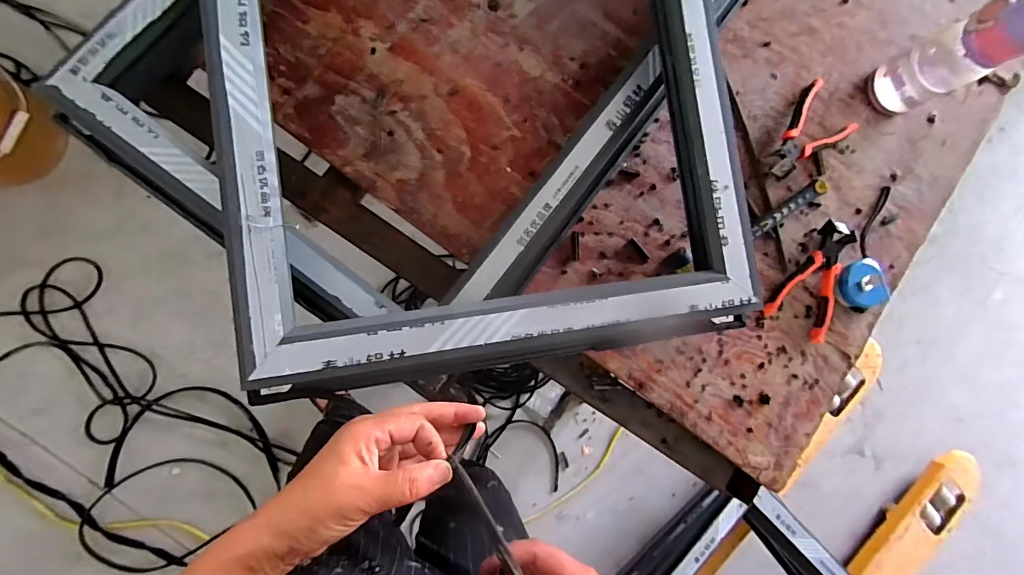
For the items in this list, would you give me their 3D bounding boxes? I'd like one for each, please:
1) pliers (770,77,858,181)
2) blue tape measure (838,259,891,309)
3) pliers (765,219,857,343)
[{"bbox_3d":[0.421,-0.229,0.630,0.162,0.034,0.096,-35,92,-9],"label":"pliers"},{"bbox_3d":[0.501,-0.005,0.626,0.062,0.027,0.066,0,87,-8],"label":"blue tape measure"},{"bbox_3d":[0.435,-0.009,0.618,0.090,0.032,0.151,33,83,-5],"label":"pliers"}]

